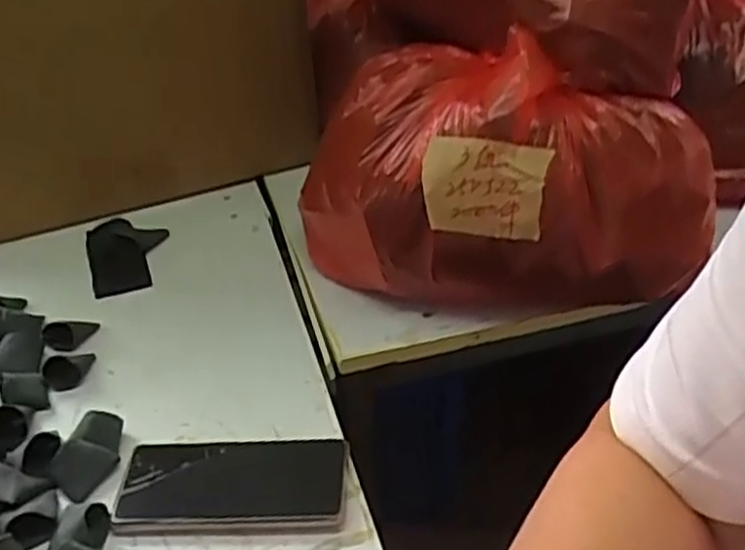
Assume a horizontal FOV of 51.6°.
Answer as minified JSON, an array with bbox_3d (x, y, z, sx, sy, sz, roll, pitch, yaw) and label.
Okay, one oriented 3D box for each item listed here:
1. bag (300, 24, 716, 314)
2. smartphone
[{"bbox_3d":[0.121,-0.085,0.668,0.334,0.194,0.181,-9,36,-8],"label":"bag"},{"bbox_3d":[-0.099,0.150,0.548,0.160,0.010,0.078,0,36,3],"label":"smartphone"}]

